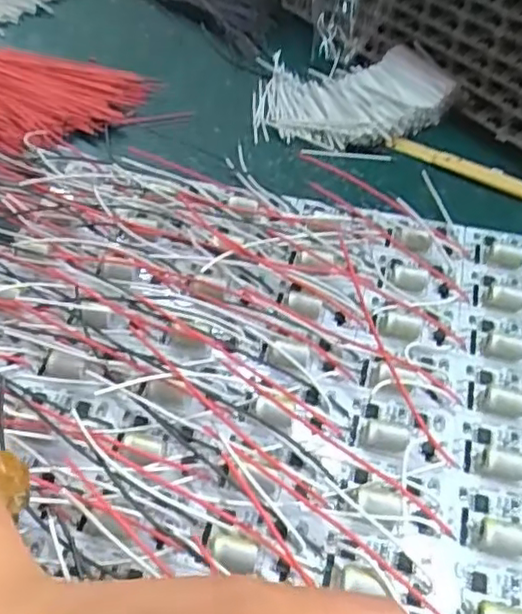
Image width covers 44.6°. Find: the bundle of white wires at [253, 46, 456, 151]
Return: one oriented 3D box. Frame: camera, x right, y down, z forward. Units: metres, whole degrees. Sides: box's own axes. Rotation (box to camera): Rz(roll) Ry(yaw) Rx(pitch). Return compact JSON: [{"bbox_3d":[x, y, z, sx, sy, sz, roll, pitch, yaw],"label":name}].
[{"bbox_3d":[0.043,-0.103,0.310,0.091,0.013,0.066,0,51,0],"label":"bundle of white wires"}]

